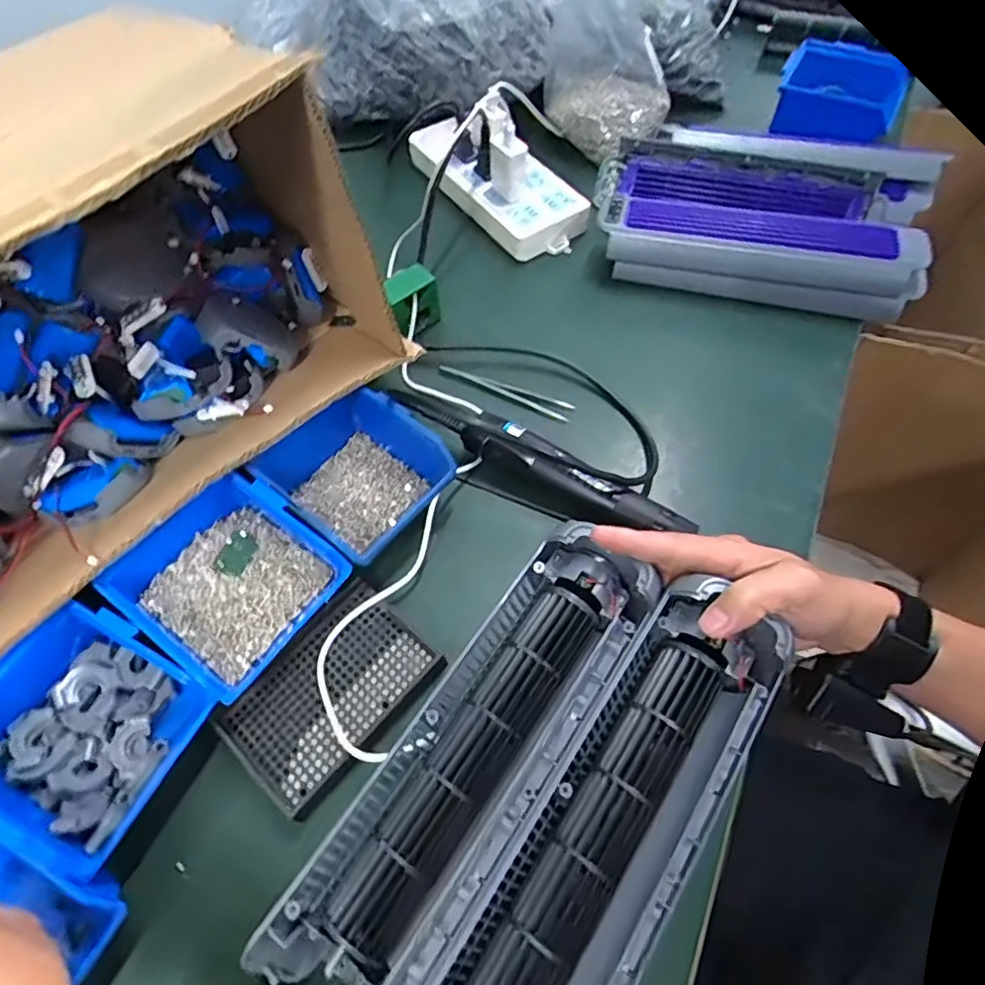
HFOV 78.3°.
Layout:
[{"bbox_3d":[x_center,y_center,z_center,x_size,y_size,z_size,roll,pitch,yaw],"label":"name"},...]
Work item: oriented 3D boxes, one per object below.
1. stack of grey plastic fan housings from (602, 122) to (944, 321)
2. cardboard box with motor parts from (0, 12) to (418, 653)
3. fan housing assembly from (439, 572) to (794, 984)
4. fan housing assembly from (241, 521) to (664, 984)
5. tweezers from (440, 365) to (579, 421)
[{"bbox_3d":[0.278,-0.280,0.616,0.336,0.085,0.219,6,61,6],"label":"stack of grey plastic fan housings"},{"bbox_3d":[-0.287,-0.097,0.407,0.231,0.245,0.409,39,69,21],"label":"cardboard box with motor parts"},{"bbox_3d":[0.069,0.190,0.338,0.080,0.050,0.294,30,68,18],"label":"fan housing assembly"},{"bbox_3d":[-0.008,0.159,0.367,0.090,0.056,0.299,32,68,18],"label":"fan housing assembly"},{"bbox_3d":[0.012,-0.095,0.555,0.129,0.008,0.016,24,64,15],"label":"tweezers"}]

